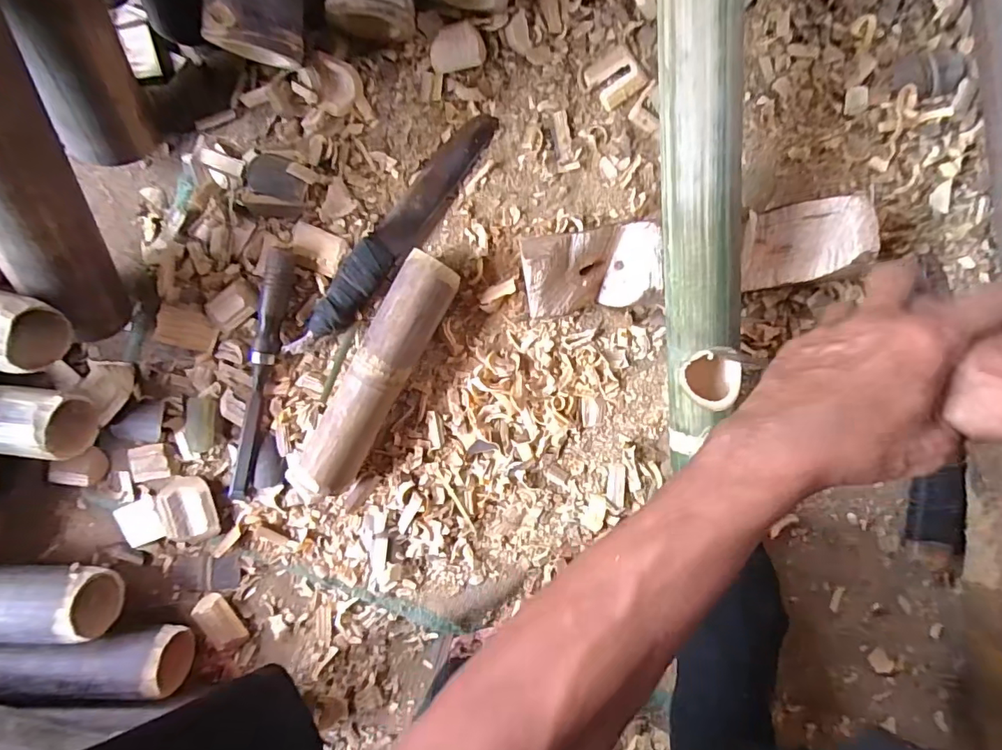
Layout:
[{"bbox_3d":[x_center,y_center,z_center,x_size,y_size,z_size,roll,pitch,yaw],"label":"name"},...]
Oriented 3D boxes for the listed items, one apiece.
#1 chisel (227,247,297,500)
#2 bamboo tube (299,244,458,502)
[{"bbox_3d":[-0.234,0.001,0.482,0.021,0.019,0.244,14,94,0],"label":"chisel"},{"bbox_3d":[-0.113,-0.003,0.465,0.052,0.049,0.226,30,94,-1],"label":"bamboo tube"}]

